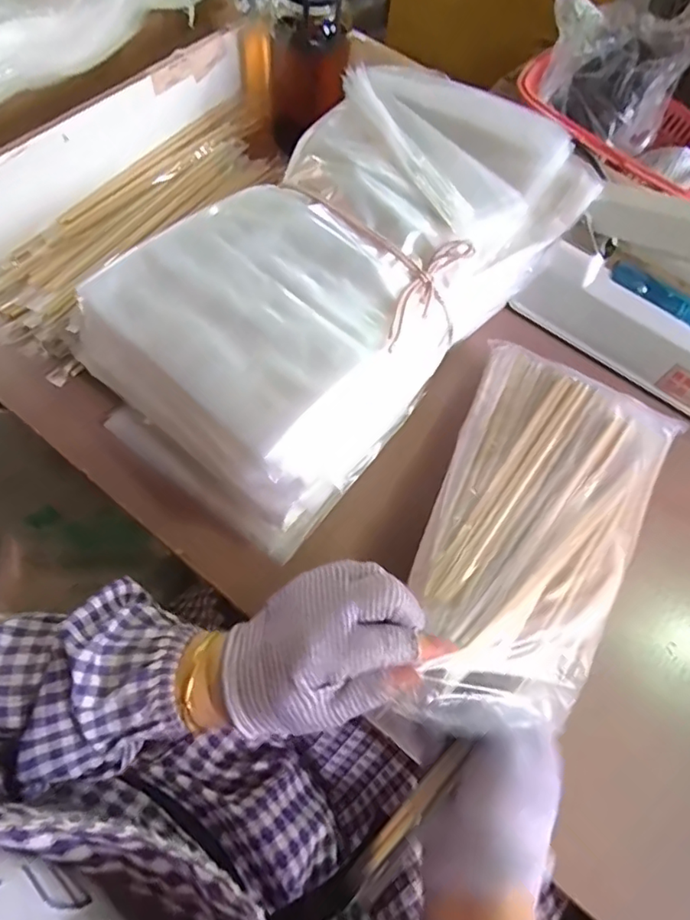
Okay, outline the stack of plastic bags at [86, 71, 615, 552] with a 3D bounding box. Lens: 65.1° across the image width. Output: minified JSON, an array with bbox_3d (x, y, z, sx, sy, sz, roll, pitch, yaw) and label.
[{"bbox_3d":[-0.006,-0.162,0.473,0.250,0.108,0.419,40,69,14],"label":"stack of plastic bags"}]

